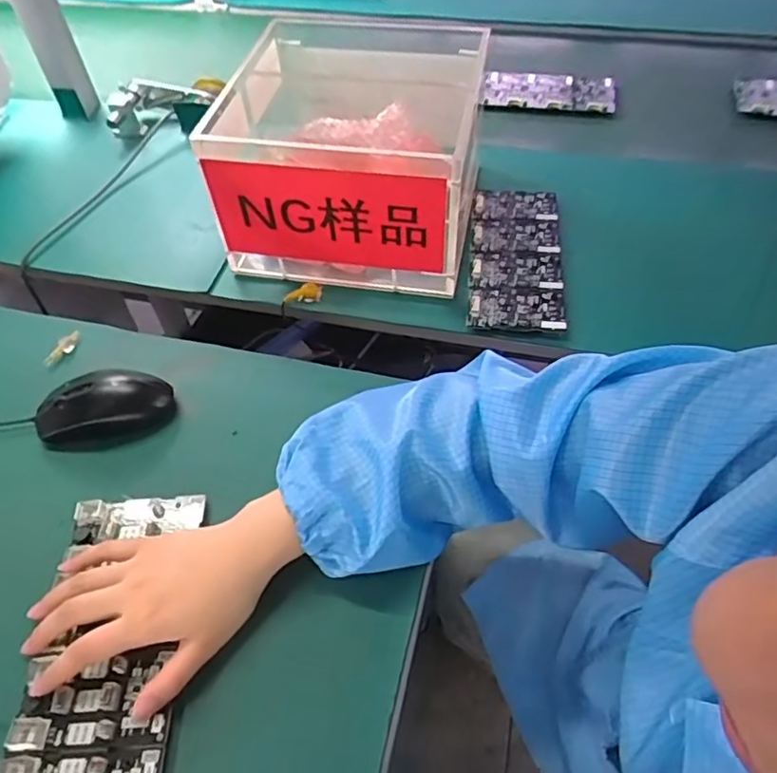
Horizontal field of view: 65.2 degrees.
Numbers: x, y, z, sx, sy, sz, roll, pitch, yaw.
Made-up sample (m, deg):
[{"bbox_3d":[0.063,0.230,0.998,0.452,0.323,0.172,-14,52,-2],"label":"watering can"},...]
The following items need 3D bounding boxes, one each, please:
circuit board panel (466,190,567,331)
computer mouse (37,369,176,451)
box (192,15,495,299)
[{"bbox_3d":[0.143,-0.147,0.680,0.099,0.006,0.216,4,56,3],"label":"circuit board panel"},{"bbox_3d":[-0.252,0.018,0.540,0.116,0.030,0.071,-8,51,-4],"label":"computer mouse"},{"bbox_3d":[-0.045,-0.277,0.701,0.287,0.163,0.298,7,52,8],"label":"box"}]

